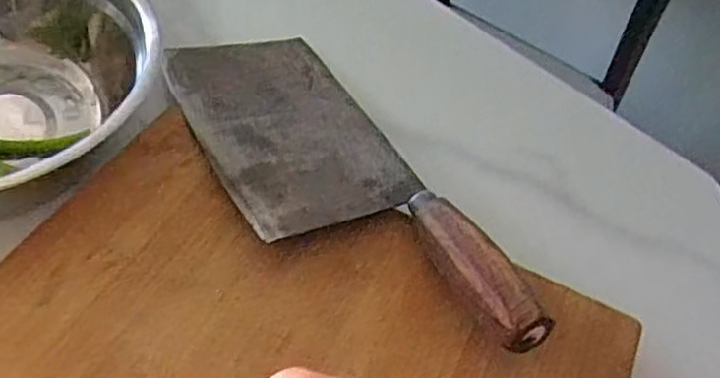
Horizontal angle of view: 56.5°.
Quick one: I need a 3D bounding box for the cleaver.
[{"bbox_3d":[-0.024,-0.016,0.372,0.103,0.026,0.285,-20,52,-19],"label":"cleaver"}]

